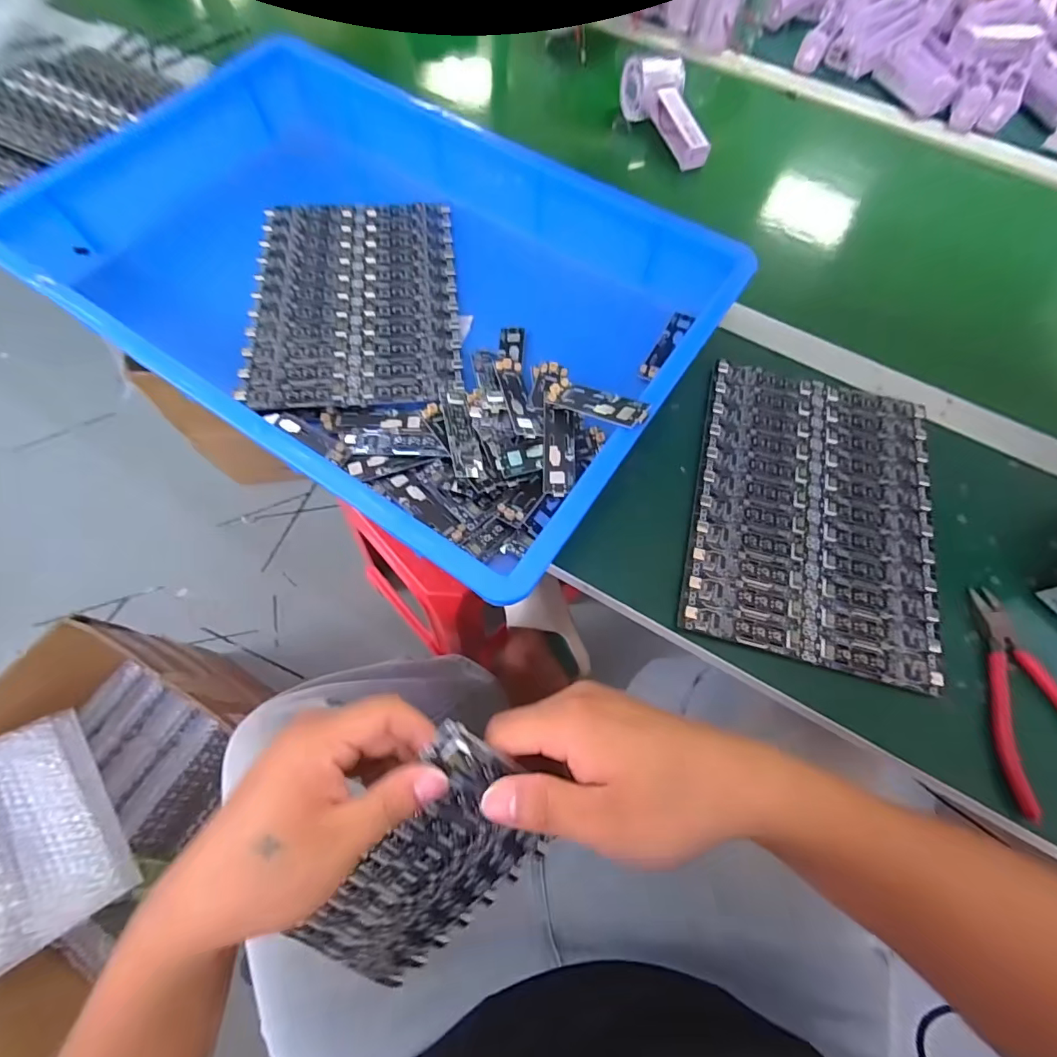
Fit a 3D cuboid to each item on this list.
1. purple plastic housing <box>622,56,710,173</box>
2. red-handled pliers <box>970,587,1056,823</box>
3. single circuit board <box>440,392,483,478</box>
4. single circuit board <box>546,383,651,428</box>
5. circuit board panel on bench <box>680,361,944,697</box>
[{"bbox_3d":[0.164,-0.498,0.577,0.063,0.060,0.138,-14,69,-7],"label":"purple plastic housing"},{"bbox_3d":[0.350,0.120,0.347,0.072,0.015,0.150,-10,68,-5],"label":"red-handled pliers"},{"bbox_3d":[-0.053,-0.076,0.385,0.023,0.005,0.084,-5,62,-19],"label":"single circuit board"},{"bbox_3d":[0.049,-0.092,0.360,0.025,0.006,0.088,-46,47,-17],"label":"single circuit board"},{"bbox_3d":[0.231,-0.021,0.396,0.184,0.008,0.254,15,68,4],"label":"circuit board panel on bench"}]

